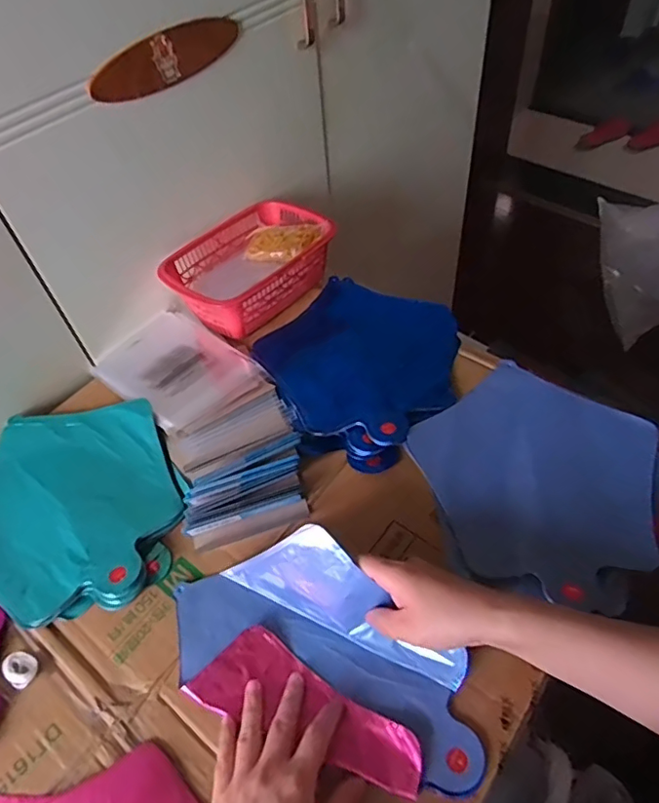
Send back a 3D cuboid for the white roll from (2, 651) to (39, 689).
[{"bbox_3d":[-0.258,0.222,0.458,0.028,0.009,0.023,22,56,19],"label":"white roll"}]

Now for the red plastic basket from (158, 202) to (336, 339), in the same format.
[{"bbox_3d":[-0.105,-0.181,0.721,0.152,0.063,0.224,36,62,27],"label":"red plastic basket"}]

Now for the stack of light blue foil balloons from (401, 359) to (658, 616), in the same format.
[{"bbox_3d":[0.205,0.073,0.539,0.235,0.020,0.227,-35,58,-22],"label":"stack of light blue foil balloons"}]

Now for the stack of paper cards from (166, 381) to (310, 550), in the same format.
[{"bbox_3d":[-0.093,0.055,0.555,0.126,0.033,0.156,-17,53,-10],"label":"stack of paper cards"}]

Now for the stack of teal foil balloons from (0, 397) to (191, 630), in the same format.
[{"bbox_3d":[-0.264,0.096,0.547,0.230,0.023,0.229,-9,52,-3],"label":"stack of teal foil balloons"}]

